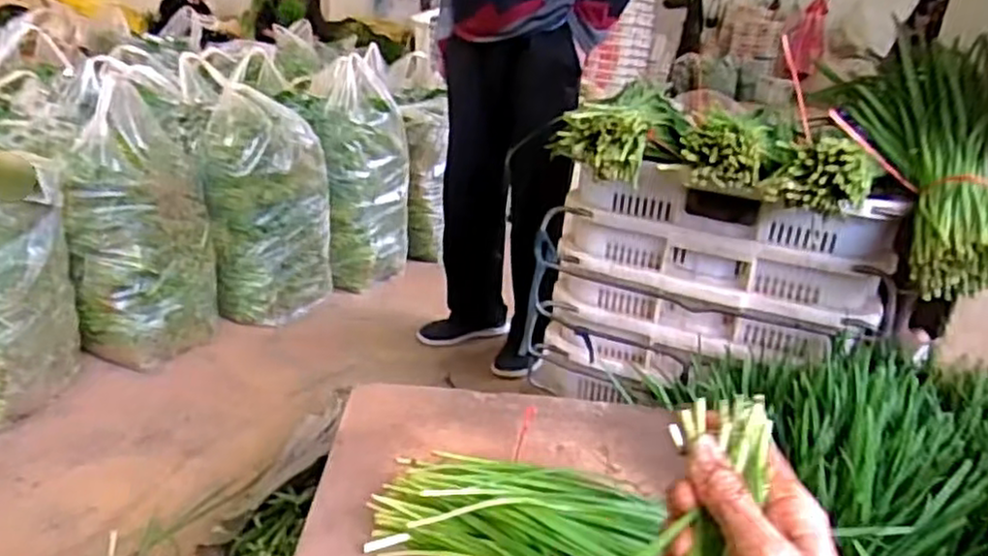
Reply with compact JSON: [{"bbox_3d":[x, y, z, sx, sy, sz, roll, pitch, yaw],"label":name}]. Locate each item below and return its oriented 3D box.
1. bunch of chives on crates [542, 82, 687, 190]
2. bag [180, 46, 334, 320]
[{"bbox_3d":[0.193,-0.206,0.997,0.108,0.090,0.274,16,22,22],"label":"bunch of chives on crates"},{"bbox_3d":[-0.599,-0.185,1.875,0.321,0.552,0.316,0,22,-20],"label":"bag"}]

